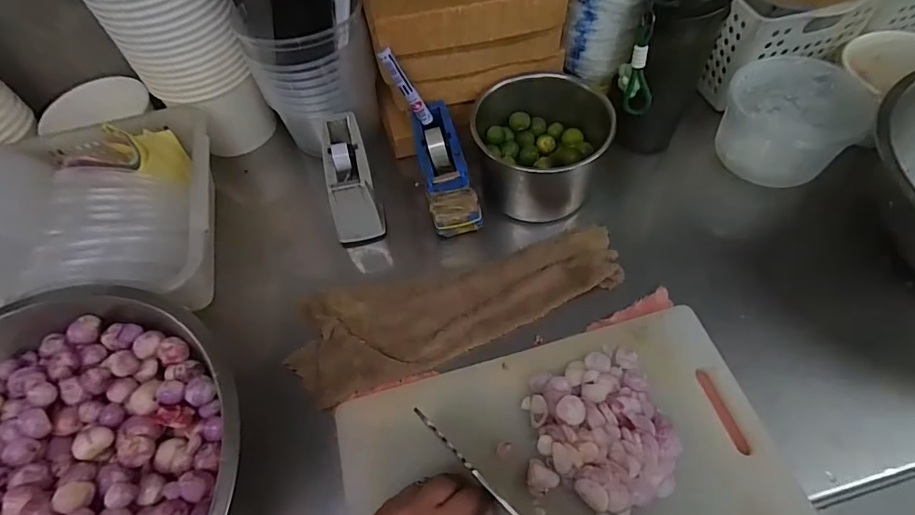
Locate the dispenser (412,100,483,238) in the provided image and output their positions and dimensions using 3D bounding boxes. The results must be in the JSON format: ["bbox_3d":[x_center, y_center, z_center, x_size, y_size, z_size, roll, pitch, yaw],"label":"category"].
[{"bbox_3d":[-0.014,-0.104,0.562,0.056,0.091,0.124,-11,58,-3],"label":"dispenser"}]

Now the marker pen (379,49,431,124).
[{"bbox_3d":[-0.055,-0.185,0.520,0.011,0.097,0.013,-6,54,28],"label":"marker pen"}]

